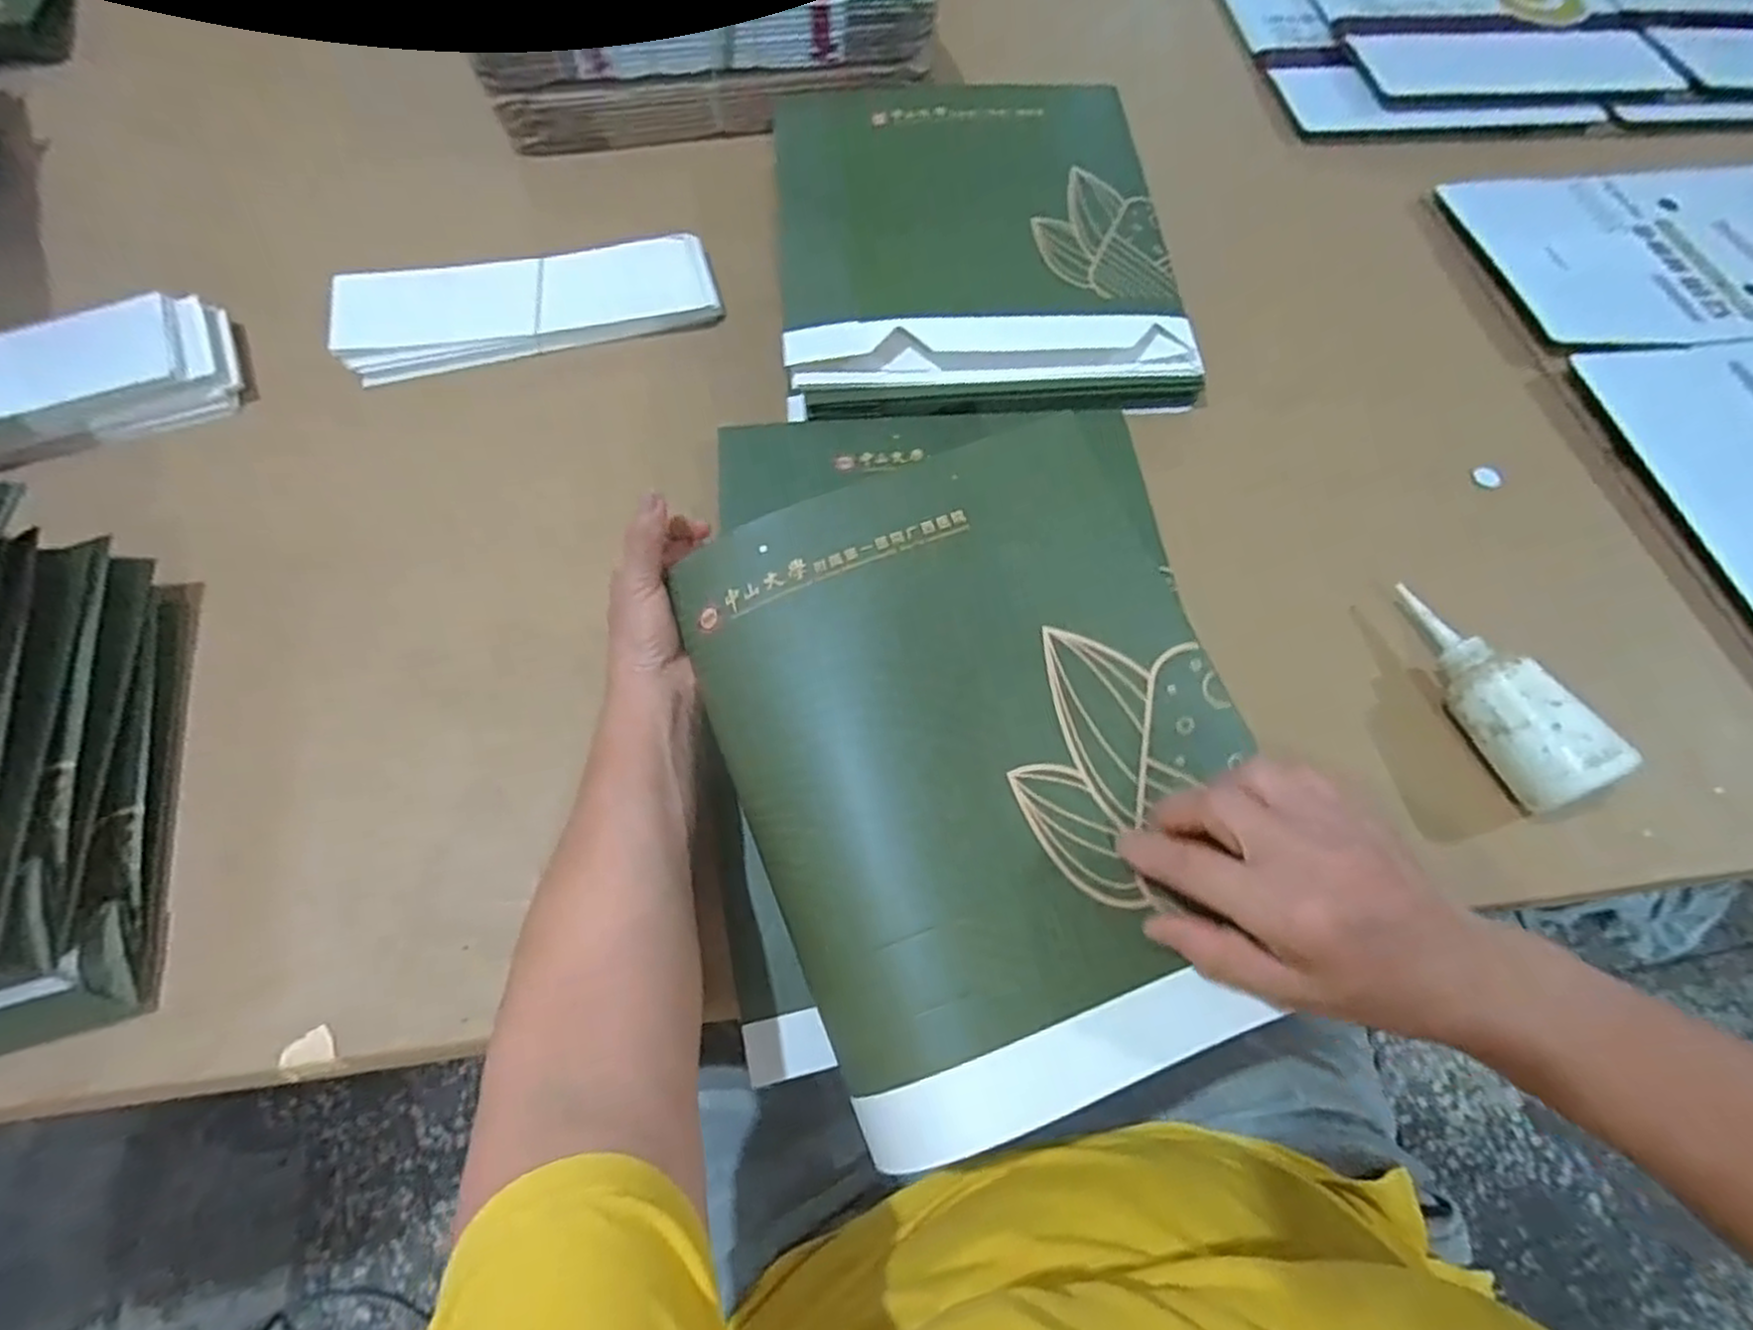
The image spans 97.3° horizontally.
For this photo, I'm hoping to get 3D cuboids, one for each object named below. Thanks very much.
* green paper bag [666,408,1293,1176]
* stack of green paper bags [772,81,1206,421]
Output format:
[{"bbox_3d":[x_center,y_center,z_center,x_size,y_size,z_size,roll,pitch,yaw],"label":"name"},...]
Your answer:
[{"bbox_3d":[0.055,0.045,0.391,0.251,0.029,0.320,-23,76,4],"label":"green paper bag"},{"bbox_3d":[0.083,-0.370,0.674,0.333,0.067,0.331,-4,64,-5],"label":"stack of green paper bags"}]

